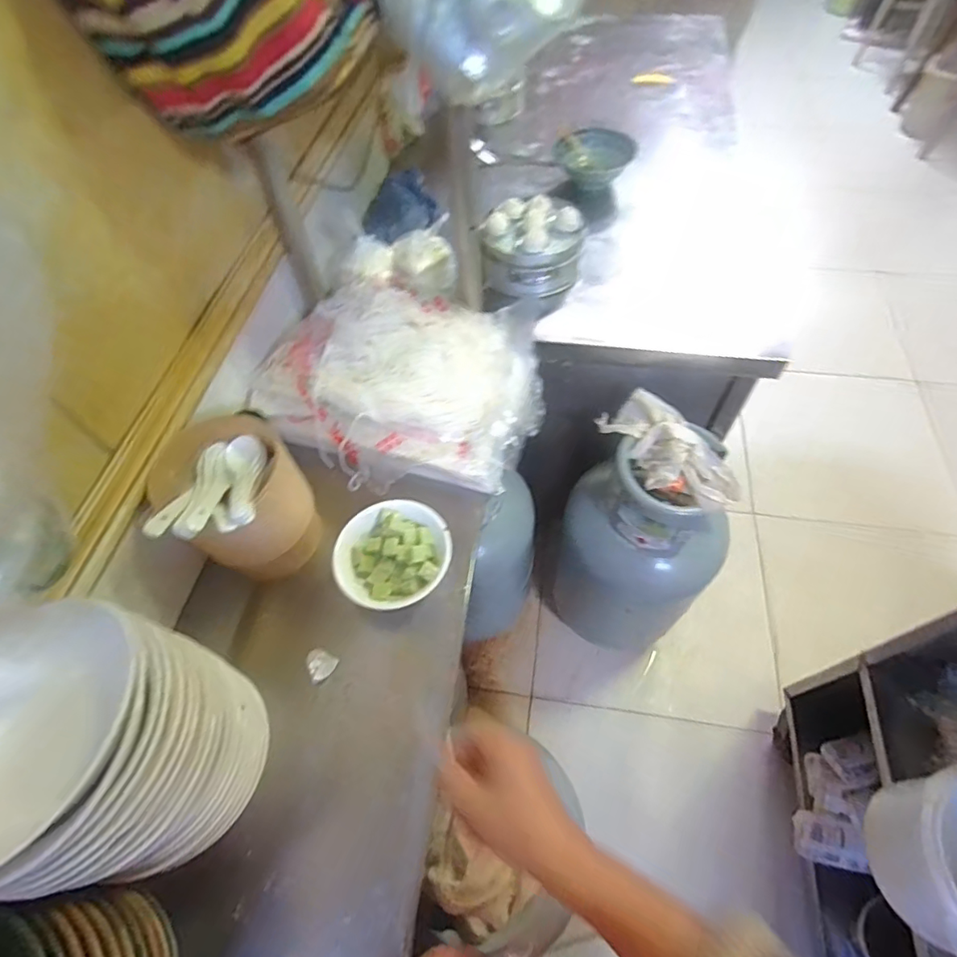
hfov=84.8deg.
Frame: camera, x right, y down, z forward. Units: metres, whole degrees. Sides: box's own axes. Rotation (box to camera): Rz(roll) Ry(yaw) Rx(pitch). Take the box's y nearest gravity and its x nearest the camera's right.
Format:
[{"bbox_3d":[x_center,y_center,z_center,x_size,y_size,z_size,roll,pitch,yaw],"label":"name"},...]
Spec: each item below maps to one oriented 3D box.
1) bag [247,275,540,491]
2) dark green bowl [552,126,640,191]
[{"bbox_3d":[-0.099,-0.142,0.780,0.373,0.104,0.318,27,63,19],"label":"bag"},{"bbox_3d":[0.257,-0.683,1.136,0.194,0.077,0.149,19,61,14],"label":"dark green bowl"}]

